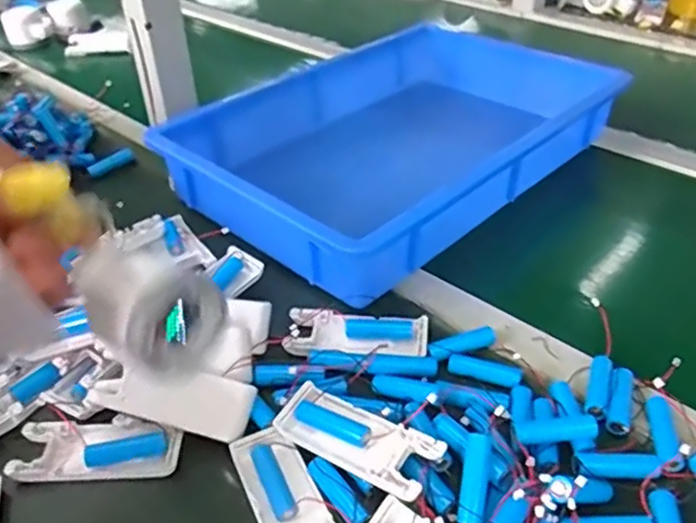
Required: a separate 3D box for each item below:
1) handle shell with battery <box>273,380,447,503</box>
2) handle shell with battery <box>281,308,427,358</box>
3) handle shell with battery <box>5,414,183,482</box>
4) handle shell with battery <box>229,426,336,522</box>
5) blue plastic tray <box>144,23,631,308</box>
[{"bbox_3d":[0.005,0.109,0.397,0.102,0.022,0.039,24,45,29],"label":"handle shell with battery"},{"bbox_3d":[0.007,0.055,0.483,0.103,0.015,0.038,2,39,6],"label":"handle shell with battery"},{"bbox_3d":[-0.161,0.121,0.416,0.102,0.016,0.037,-2,38,0],"label":"handle shell with battery"},{"bbox_3d":[-0.037,0.144,0.384,0.040,0.013,0.103,-18,41,-19],"label":"handle shell with battery"},{"bbox_3d":[0.059,-0.121,0.671,0.425,0.101,0.281,-33,48,-33],"label":"blue plastic tray"}]

